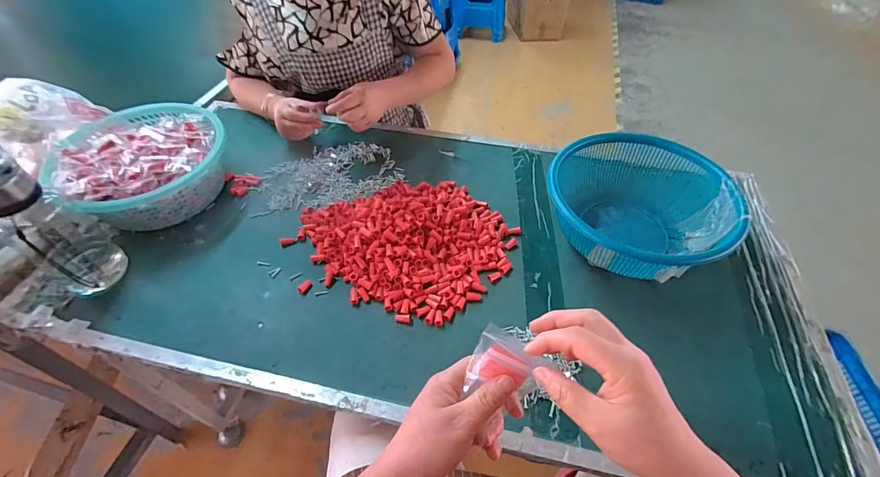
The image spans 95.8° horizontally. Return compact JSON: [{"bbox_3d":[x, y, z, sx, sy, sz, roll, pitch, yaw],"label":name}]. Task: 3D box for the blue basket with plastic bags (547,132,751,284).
[{"bbox_3d":[0.323,-0.051,0.661,0.281,0.120,0.290,30,55,23],"label":"blue basket with plastic bags"}]

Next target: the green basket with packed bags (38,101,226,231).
[{"bbox_3d":[-0.527,-0.138,0.718,0.248,0.106,0.277,-35,58,-27],"label":"green basket with packed bags"}]

